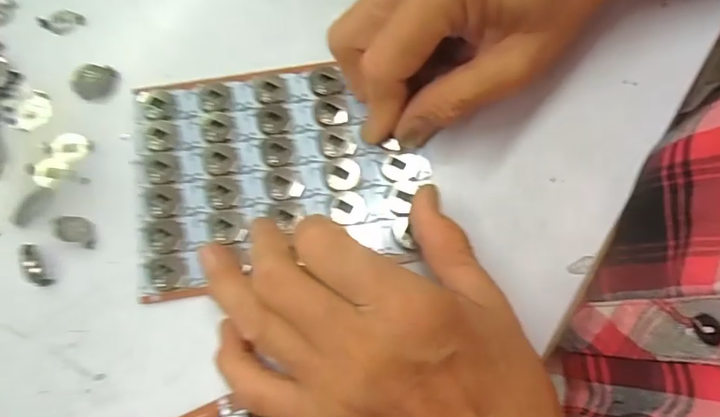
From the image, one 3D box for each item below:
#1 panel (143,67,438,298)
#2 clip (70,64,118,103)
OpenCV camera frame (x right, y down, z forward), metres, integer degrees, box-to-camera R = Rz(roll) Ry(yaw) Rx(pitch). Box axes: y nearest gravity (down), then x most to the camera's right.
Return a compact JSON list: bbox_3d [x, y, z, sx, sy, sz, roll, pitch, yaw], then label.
[{"bbox_3d":[-0.042,-0.022,0.252,0.142,0.005,0.112,-9,74,-3],"label":"panel"},{"bbox_3d":[-0.146,-0.069,0.267,0.024,0.005,0.021,-12,74,-4],"label":"clip"}]

